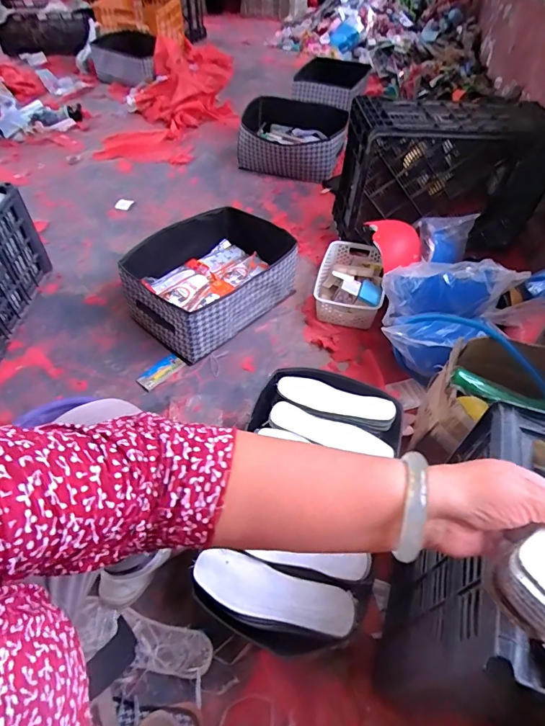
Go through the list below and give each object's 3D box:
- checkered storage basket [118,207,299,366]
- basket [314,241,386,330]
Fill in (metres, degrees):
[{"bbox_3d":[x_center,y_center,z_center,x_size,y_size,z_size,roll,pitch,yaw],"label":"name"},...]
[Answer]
[{"bbox_3d":[-0.167,-0.251,1.196,0.331,0.161,0.450,34,58,23],"label":"checkered storage basket"},{"bbox_3d":[0.238,-0.250,1.259,0.194,0.079,0.304,11,51,7],"label":"basket"}]

